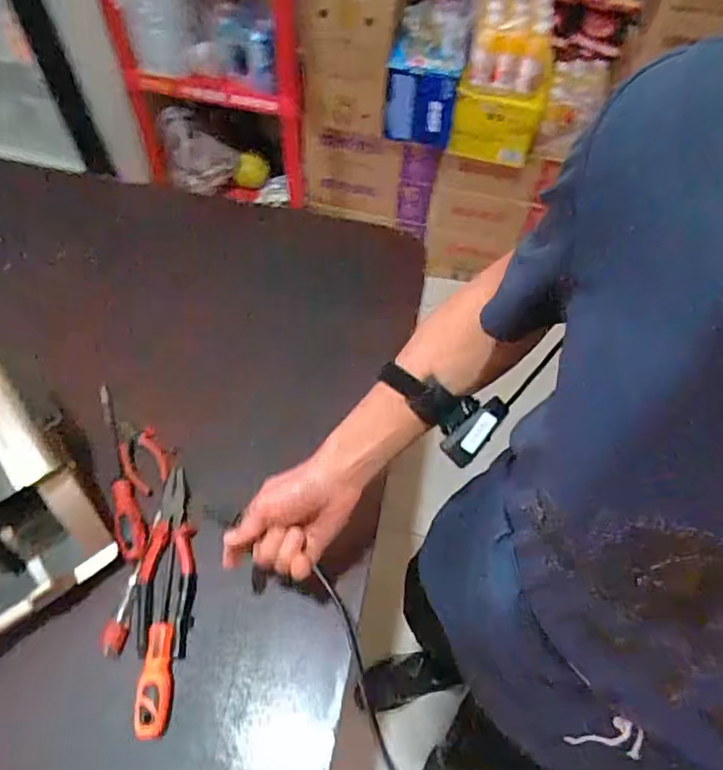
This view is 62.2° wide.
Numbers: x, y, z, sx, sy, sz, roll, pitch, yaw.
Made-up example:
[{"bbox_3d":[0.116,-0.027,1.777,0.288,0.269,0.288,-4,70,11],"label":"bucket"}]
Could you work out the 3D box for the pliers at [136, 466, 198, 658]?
[{"bbox_3d":[-0.225,0.200,0.697,0.064,0.028,0.208,-6,58,-6],"label":"pliers"}]

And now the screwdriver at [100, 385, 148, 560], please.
[{"bbox_3d":[-0.292,0.105,0.732,0.028,0.024,0.217,-15,60,-12],"label":"screwdriver"}]

